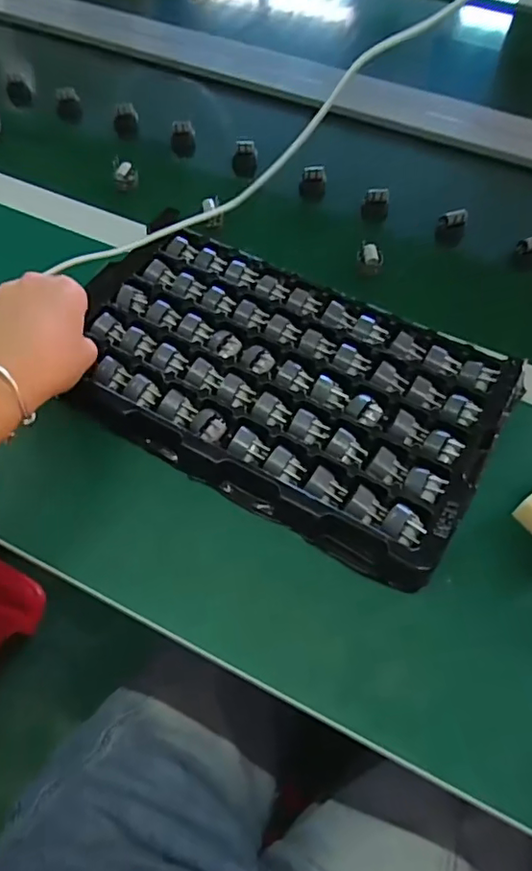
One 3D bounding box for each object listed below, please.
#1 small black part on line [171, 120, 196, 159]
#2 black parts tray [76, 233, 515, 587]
[{"bbox_3d":[-0.100,-0.358,0.680,0.029,0.032,0.029,-5,60,-4],"label":"small black part on line"},{"bbox_3d":[0.011,-0.046,0.461,0.342,0.030,0.212,27,63,14],"label":"black parts tray"}]

